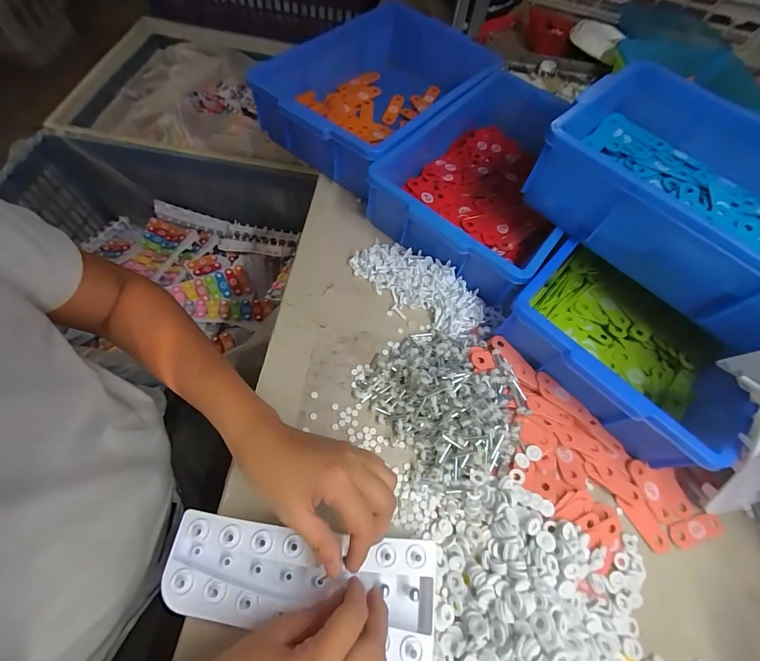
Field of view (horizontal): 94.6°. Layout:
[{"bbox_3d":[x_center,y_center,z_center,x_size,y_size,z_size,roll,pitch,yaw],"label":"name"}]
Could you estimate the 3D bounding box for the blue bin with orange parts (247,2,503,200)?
[{"bbox_3d":[0.008,-0.391,0.574,0.245,0.107,0.374,37,66,12],"label":"blue bin with orange parts"}]

